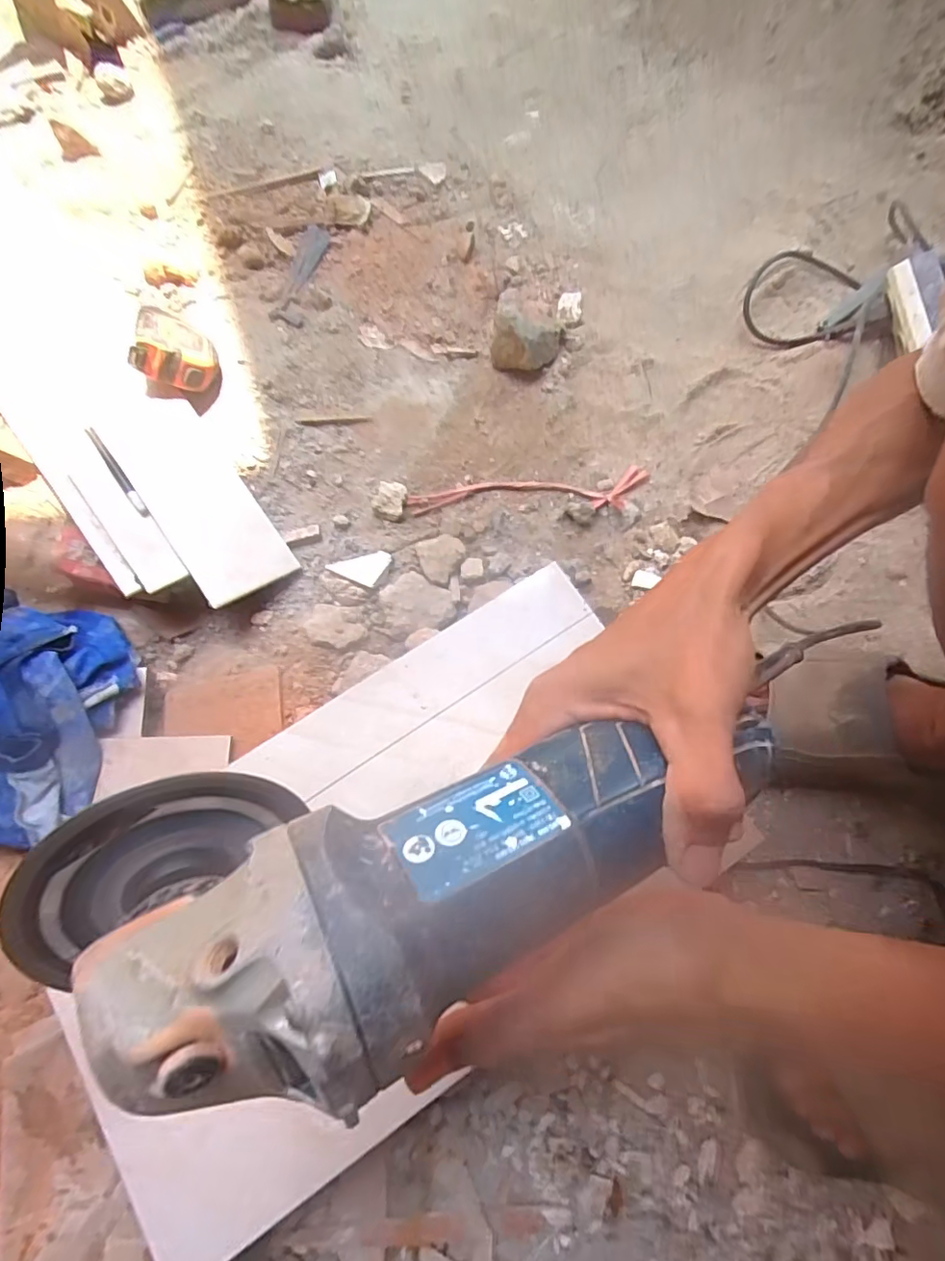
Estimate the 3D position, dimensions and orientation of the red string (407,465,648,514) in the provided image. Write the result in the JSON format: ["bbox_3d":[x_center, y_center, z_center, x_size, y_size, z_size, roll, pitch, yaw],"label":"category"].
[{"bbox_3d":[0.061,-0.145,0.584,0.257,0.009,0.045,-6,74,-3],"label":"red string"}]

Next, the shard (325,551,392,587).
[{"bbox_3d":[-0.118,-0.071,0.571,0.054,0.014,0.043,25,75,6],"label":"shard"}]

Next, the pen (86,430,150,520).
[{"bbox_3d":[-0.364,-0.162,0.554,0.012,0.008,0.105,-34,90,-10],"label":"pen"}]

